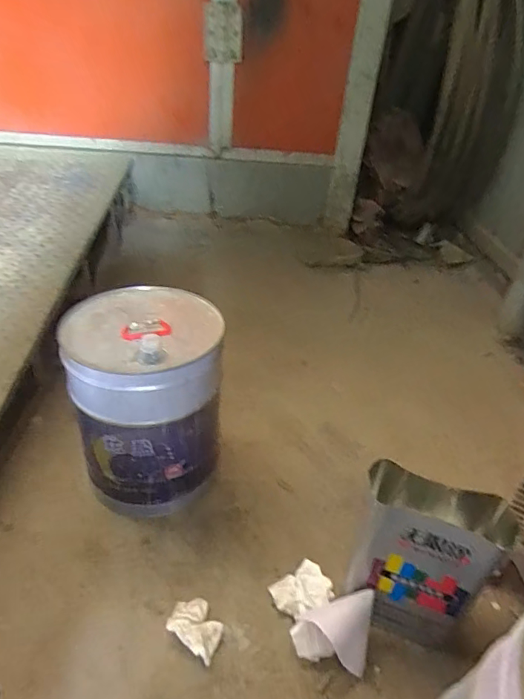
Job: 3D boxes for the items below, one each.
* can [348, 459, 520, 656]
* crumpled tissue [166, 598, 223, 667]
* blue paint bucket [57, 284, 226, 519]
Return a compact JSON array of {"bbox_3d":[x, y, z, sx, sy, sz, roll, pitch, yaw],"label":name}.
[{"bbox_3d":[0.229,0.314,0.686,0.171,0.253,0.119,12,36,11],"label":"can"},{"bbox_3d":[-0.099,0.422,0.703,0.087,0.027,0.066,25,40,27],"label":"crumpled tissue"},{"bbox_3d":[-0.202,0.103,0.858,0.239,0.354,0.249,3,35,-2],"label":"blue paint bucket"}]

